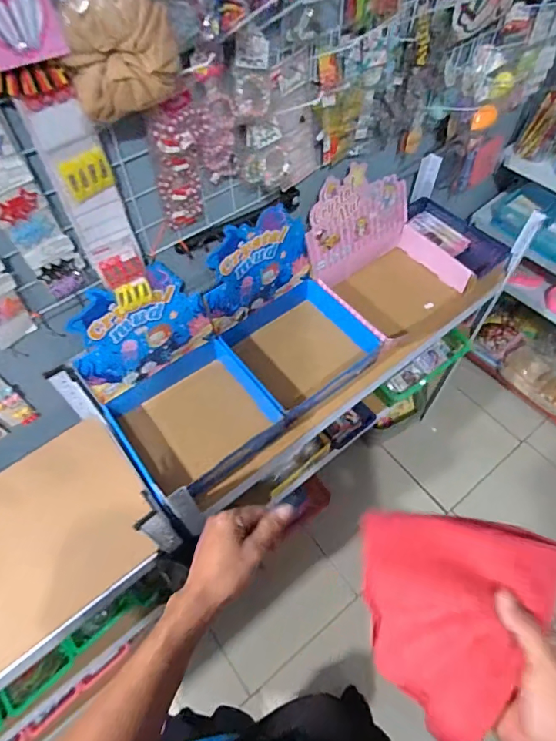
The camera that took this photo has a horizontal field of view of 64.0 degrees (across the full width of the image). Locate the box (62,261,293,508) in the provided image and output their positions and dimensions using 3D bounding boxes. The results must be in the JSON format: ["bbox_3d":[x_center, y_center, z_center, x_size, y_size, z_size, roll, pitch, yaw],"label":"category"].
[{"bbox_3d":[-0.165,0.026,0.750,0.248,0.252,0.272,-36,63,-19],"label":"box"}]

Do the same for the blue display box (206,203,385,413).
[{"bbox_3d":[0.032,-0.103,0.827,0.241,0.249,0.250,-36,63,-20],"label":"blue display box"}]

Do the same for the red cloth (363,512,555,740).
[{"bbox_3d":[0.164,0.240,0.418,0.162,0.114,0.174,4,57,5],"label":"red cloth"}]

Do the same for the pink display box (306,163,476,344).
[{"bbox_3d":[0.234,-0.248,0.925,0.284,0.216,0.267,-34,62,-18],"label":"pink display box"}]

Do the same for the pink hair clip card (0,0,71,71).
[{"bbox_3d":[-0.244,-0.325,0.412,0.073,0.065,0.008,-24,45,-11],"label":"pink hair clip card"}]

